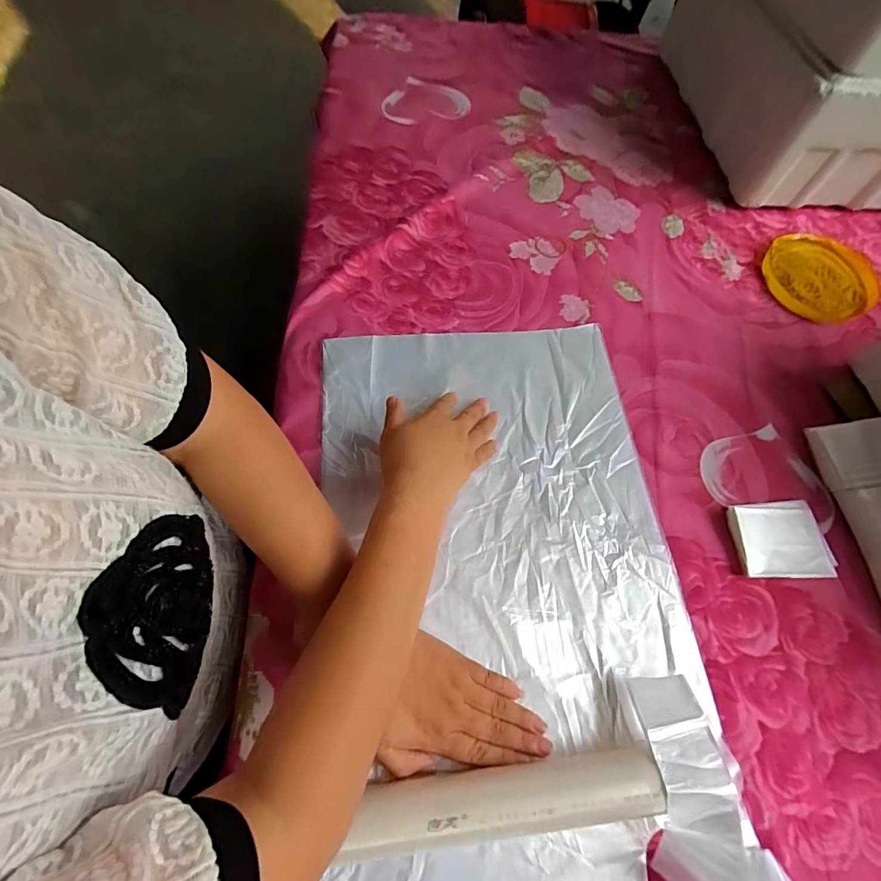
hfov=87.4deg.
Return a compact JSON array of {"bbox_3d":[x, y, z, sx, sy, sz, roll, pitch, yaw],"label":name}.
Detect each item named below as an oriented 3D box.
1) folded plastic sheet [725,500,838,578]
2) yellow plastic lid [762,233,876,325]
[{"bbox_3d":[0.314,0.092,0.429,0.082,0.017,0.069,-2,66,-4],"label":"folded plastic sheet"},{"bbox_3d":[0.480,-0.207,0.582,0.133,0.016,0.140,1,66,-2],"label":"yellow plastic lid"}]

